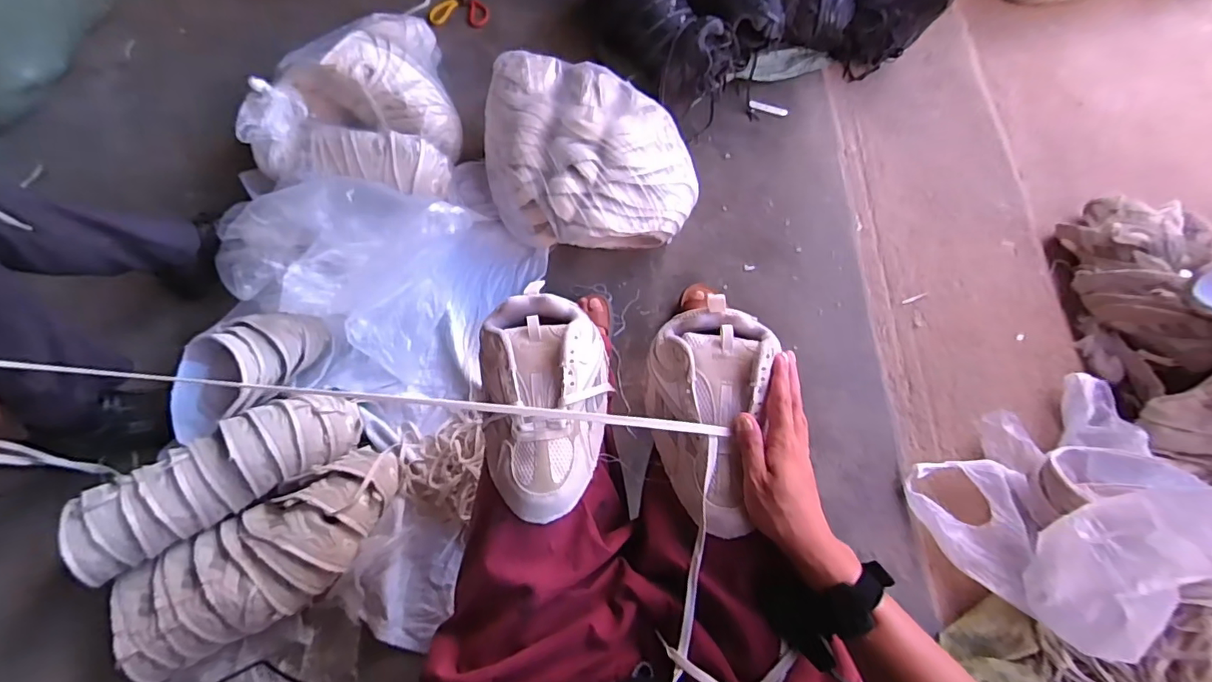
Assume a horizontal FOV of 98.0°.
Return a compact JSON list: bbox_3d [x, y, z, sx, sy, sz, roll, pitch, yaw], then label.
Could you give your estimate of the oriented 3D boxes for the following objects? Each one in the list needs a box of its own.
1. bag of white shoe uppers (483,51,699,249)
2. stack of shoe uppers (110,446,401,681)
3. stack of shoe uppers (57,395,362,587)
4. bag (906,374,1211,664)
[{"bbox_3d":[-0.045,-0.389,1.112,0.400,0.177,0.432,-10,68,-3],"label":"bag of white shoe uppers"},{"bbox_3d":[-0.546,0.341,0.843,0.441,0.082,0.190,-31,71,-11],"label":"stack of shoe uppers"},{"bbox_3d":[-0.629,0.220,0.870,0.417,0.115,0.122,-31,71,-11],"label":"stack of shoe uppers"},{"bbox_3d":[0.702,0.217,0.731,0.348,0.307,0.293,-32,71,-11],"label":"bag"}]

